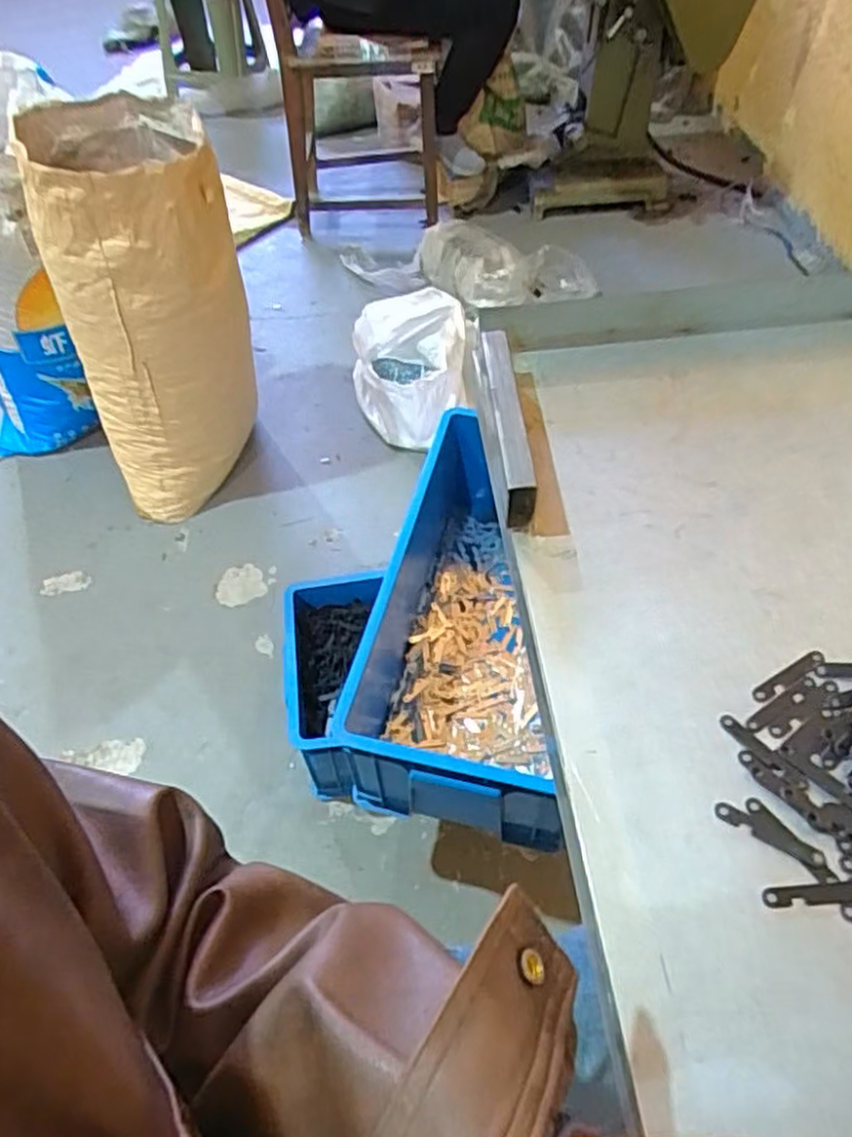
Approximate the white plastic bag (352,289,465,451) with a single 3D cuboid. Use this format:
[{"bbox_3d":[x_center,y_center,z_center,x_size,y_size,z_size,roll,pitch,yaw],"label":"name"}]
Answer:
[{"bbox_3d":[-0.040,-0.487,1.800,0.259,0.202,0.381,-6,51,-3],"label":"white plastic bag"}]

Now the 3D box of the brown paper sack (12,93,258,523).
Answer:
[{"bbox_3d":[-0.529,-0.514,1.479,0.330,0.668,0.390,-12,52,-7],"label":"brown paper sack"}]

